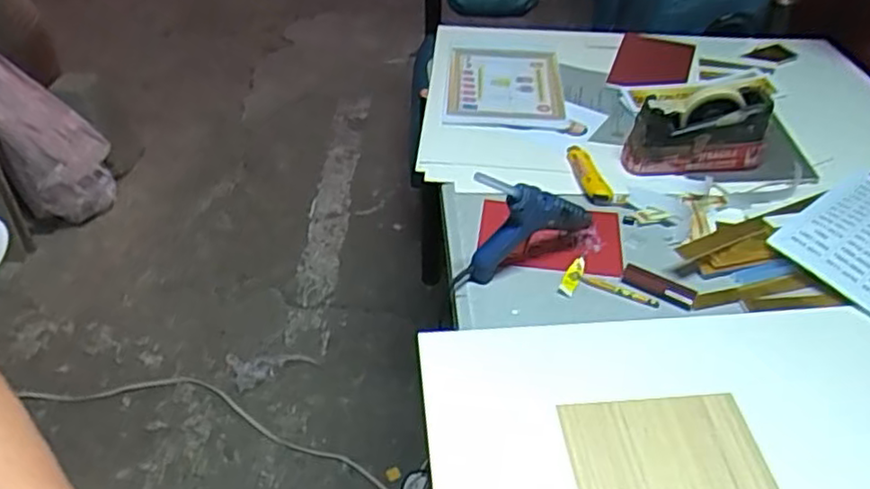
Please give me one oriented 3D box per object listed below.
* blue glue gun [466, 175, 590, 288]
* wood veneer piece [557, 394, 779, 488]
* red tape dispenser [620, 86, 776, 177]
[{"bbox_3d":[0.127,-0.036,0.886,0.179,0.145,0.030,-20,46,-21],"label":"blue glue gun"},{"bbox_3d":[0.235,0.215,0.704,0.196,0.008,0.136,-1,41,-6],"label":"wood veneer piece"},{"bbox_3d":[0.402,-0.178,1.072,0.207,0.116,0.073,2,42,2],"label":"red tape dispenser"}]

